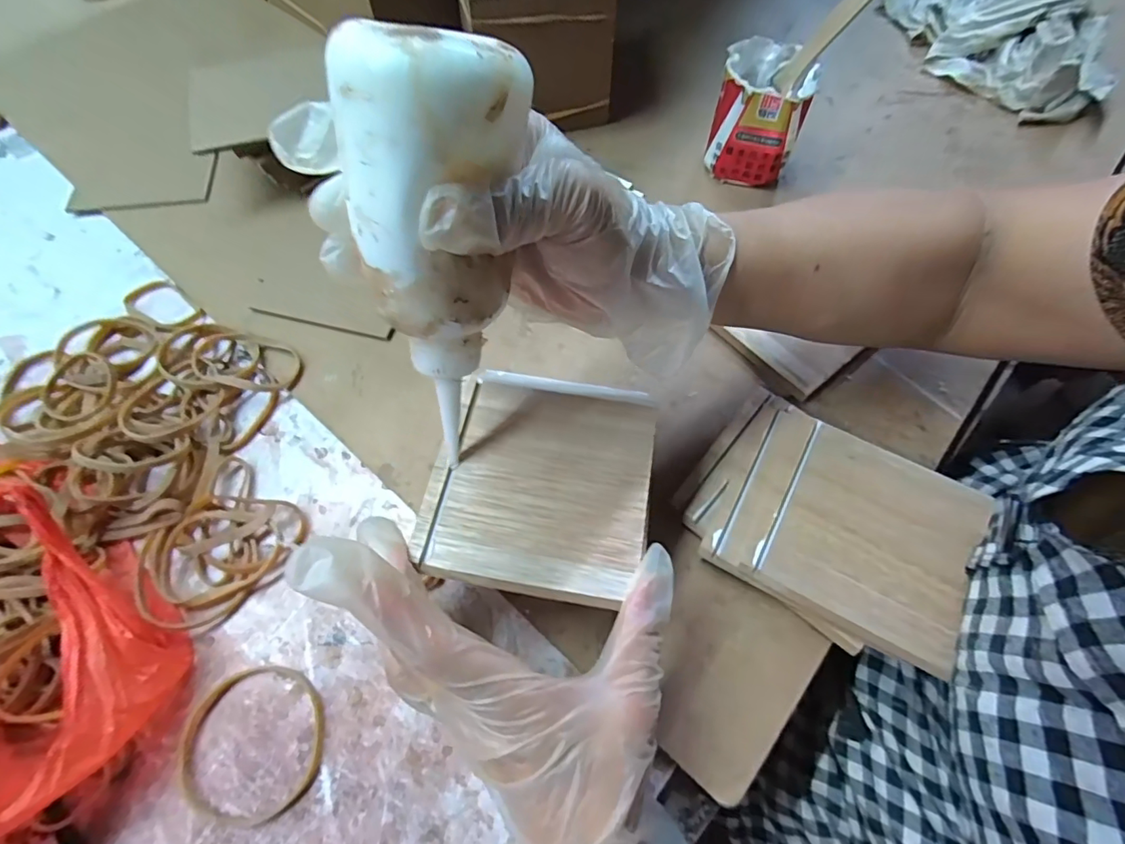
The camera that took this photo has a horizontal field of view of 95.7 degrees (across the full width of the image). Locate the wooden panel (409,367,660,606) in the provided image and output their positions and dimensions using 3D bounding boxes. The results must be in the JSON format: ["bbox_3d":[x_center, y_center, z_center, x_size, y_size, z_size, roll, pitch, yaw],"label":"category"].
[{"bbox_3d":[-0.010,0.027,0.257,0.107,0.004,0.112,9,63,4],"label":"wooden panel"}]

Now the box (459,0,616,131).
[{"bbox_3d":[-0.027,-0.327,0.429,0.109,0.108,0.113,-13,65,-7],"label":"box"}]

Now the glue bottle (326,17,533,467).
[{"bbox_3d":[-0.045,-0.052,0.191,0.047,0.152,0.038,13,44,5],"label":"glue bottle"}]

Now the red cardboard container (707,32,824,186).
[{"bbox_3d":[0.155,-0.241,0.406,0.070,0.080,0.068,16,64,7],"label":"red cardboard container"}]

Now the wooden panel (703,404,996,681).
[{"bbox_3d":[0.157,0.056,0.281,0.124,0.008,0.108,26,67,16],"label":"wooden panel"}]

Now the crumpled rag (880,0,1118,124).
[{"bbox_3d":[0.406,-0.366,0.474,0.110,0.064,0.216,-16,65,-8],"label":"crumpled rag"}]

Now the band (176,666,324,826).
[{"bbox_3d":[-0.153,0.157,0.249,0.071,0.005,0.066,0,63,-1],"label":"band"}]

